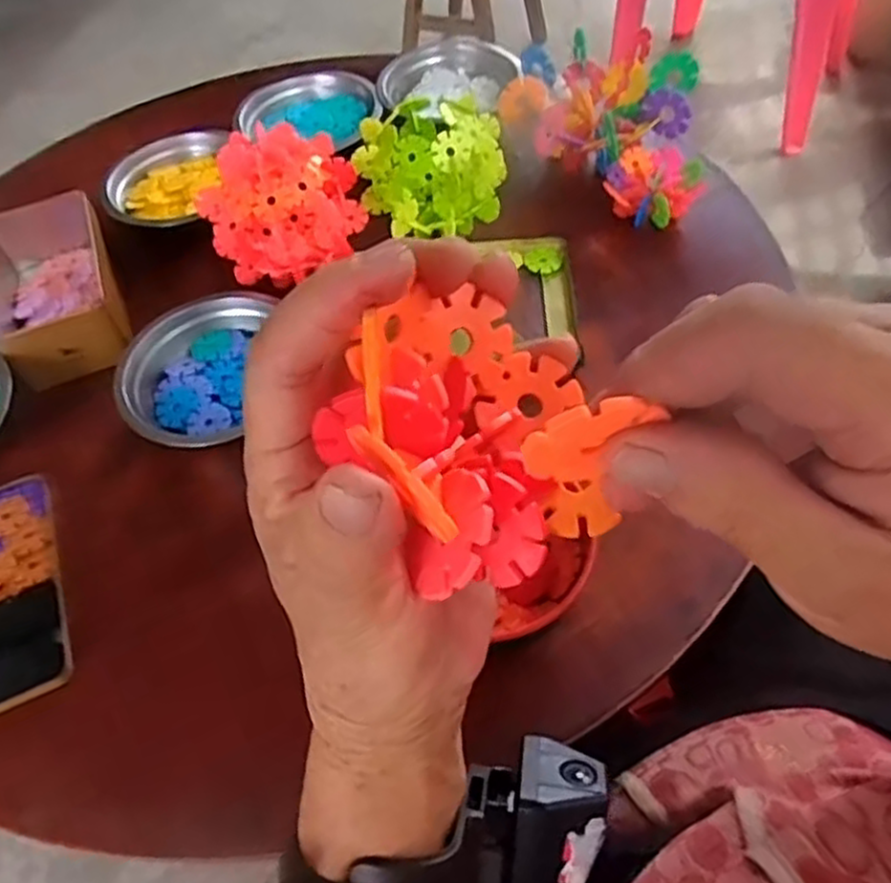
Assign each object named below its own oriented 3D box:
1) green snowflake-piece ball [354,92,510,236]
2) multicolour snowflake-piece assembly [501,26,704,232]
[{"bbox_3d":[-0.012,-0.230,0.628,0.109,0.082,0.105,-3,54,4],"label":"green snowflake-piece ball"},{"bbox_3d":[0.138,-0.284,0.676,0.166,0.072,0.180,-1,54,6],"label":"multicolour snowflake-piece assembly"}]

